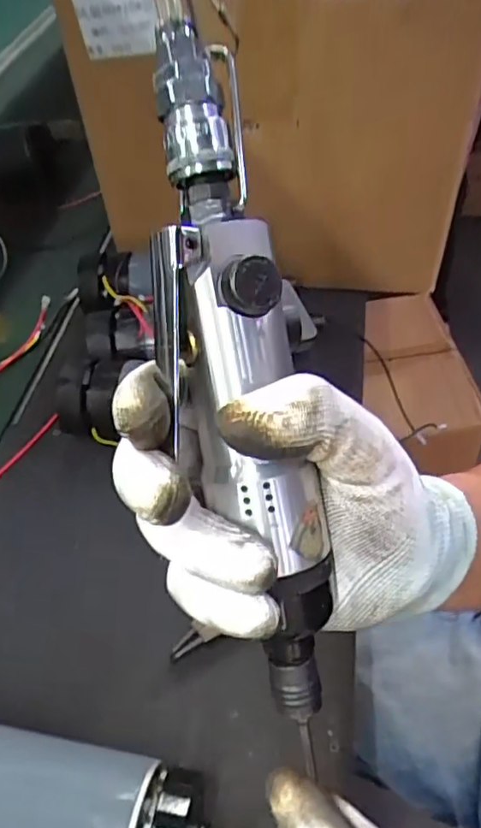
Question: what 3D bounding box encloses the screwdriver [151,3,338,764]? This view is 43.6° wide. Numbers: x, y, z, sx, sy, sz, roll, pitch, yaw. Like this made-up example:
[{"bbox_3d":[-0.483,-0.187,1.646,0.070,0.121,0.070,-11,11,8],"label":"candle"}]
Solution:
[{"bbox_3d":[0.000,-0.001,0.202,0.041,0.231,0.038,-11,7,-4],"label":"screwdriver"}]

